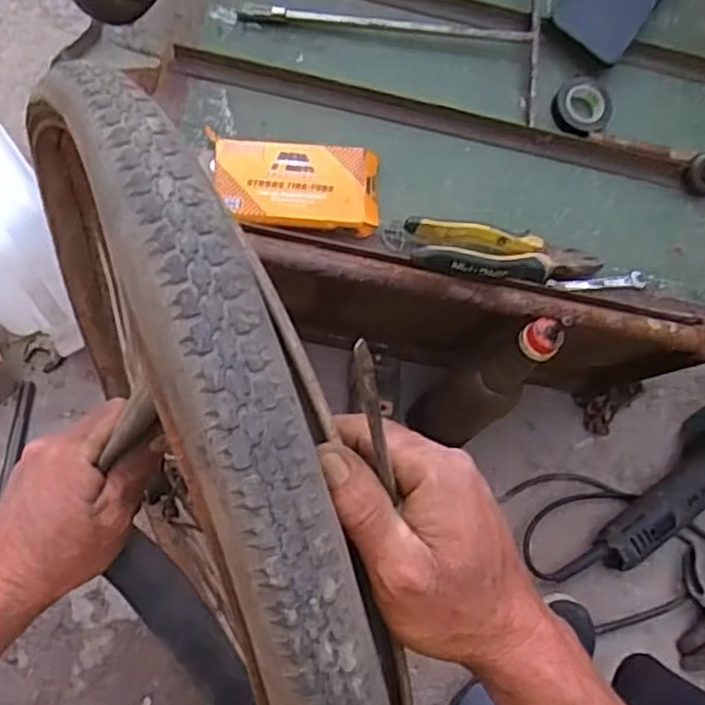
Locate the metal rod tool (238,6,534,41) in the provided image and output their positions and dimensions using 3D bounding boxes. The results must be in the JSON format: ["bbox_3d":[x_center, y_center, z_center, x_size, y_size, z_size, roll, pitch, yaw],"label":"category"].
[{"bbox_3d":[0.035,-0.322,0.683,0.283,0.013,0.015,4,67,-8],"label":"metal rod tool"}]

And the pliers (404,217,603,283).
[{"bbox_3d":[0.144,-0.088,0.650,0.195,0.034,0.055,6,63,-14],"label":"pliers"}]

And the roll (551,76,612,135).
[{"bbox_3d":[0.233,-0.249,0.706,0.055,0.014,0.070,41,67,8],"label":"roll"}]

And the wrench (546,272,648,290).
[{"bbox_3d":[0.238,-0.069,0.679,0.101,0.005,0.017,-3,78,-11],"label":"wrench"}]

